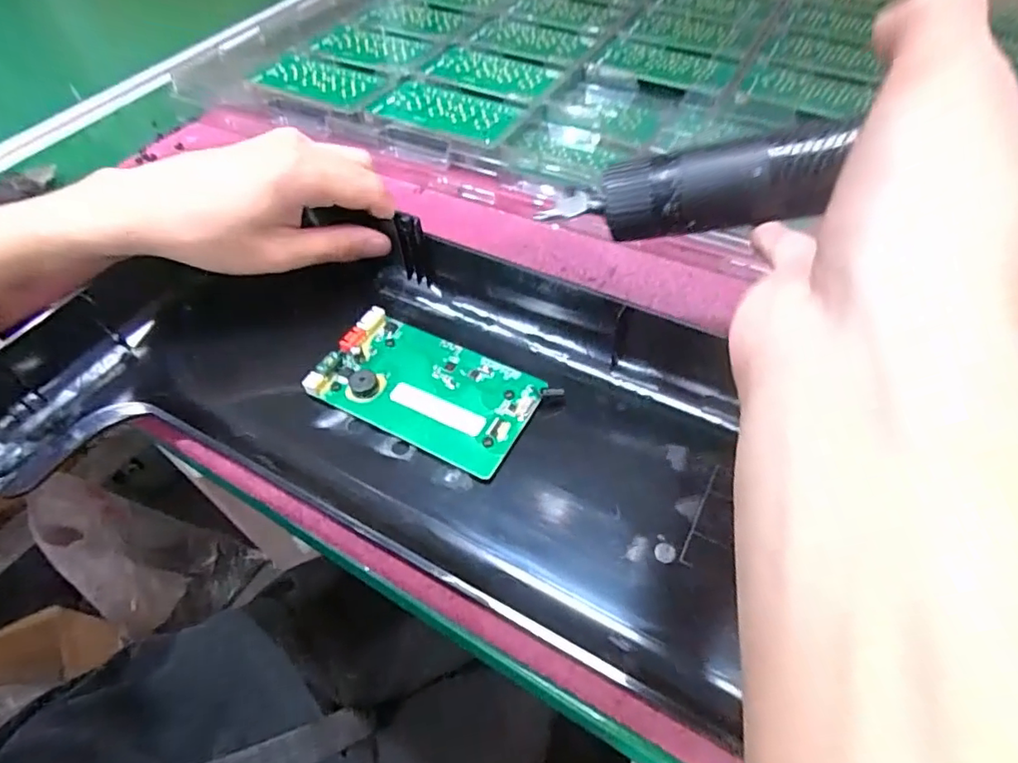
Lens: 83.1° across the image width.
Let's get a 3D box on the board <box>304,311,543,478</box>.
[{"bbox_3d":[-0.041,0.002,0.282,0.105,0.008,0.059,23,58,19],"label":"board"}]

